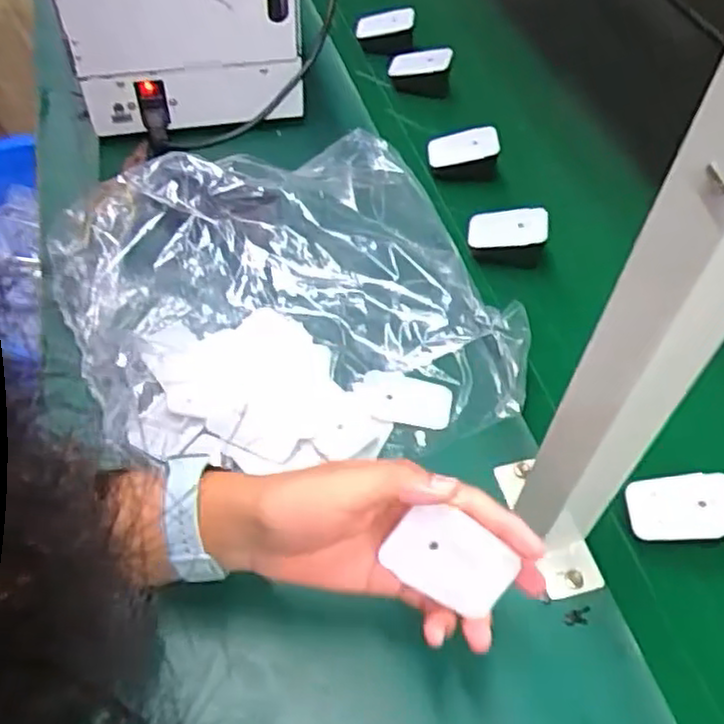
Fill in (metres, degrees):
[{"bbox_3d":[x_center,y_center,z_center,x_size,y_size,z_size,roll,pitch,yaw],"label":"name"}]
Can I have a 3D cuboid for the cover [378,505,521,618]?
[{"bbox_3d":[0.045,0.102,0.365,0.066,0.004,0.040,34,96,-12],"label":"cover"}]

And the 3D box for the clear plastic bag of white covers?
[{"bbox_3d":[-0.058,-0.051,0.569,0.310,0.084,0.299,-21,56,-16],"label":"clear plastic bag of white covers"}]

